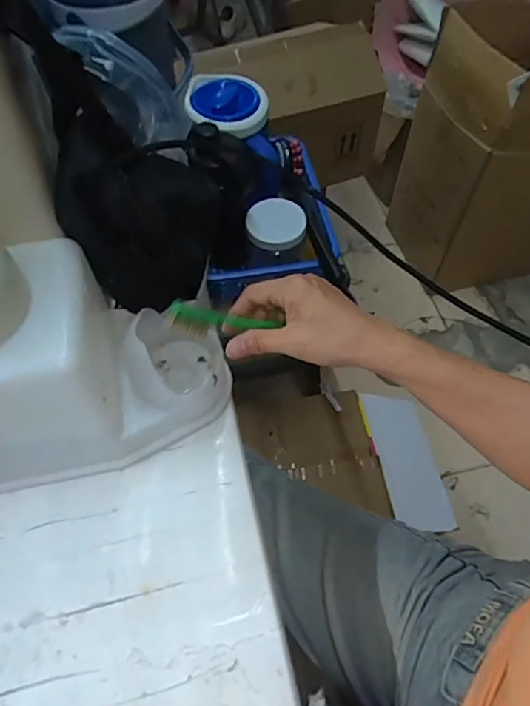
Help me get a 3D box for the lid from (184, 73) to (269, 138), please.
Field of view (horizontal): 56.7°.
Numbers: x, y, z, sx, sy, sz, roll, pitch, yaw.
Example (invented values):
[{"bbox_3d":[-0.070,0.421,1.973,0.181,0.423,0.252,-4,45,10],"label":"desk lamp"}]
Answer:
[{"bbox_3d":[-0.060,-0.385,0.754,0.126,0.029,0.124,1,57,-1],"label":"lid"}]

